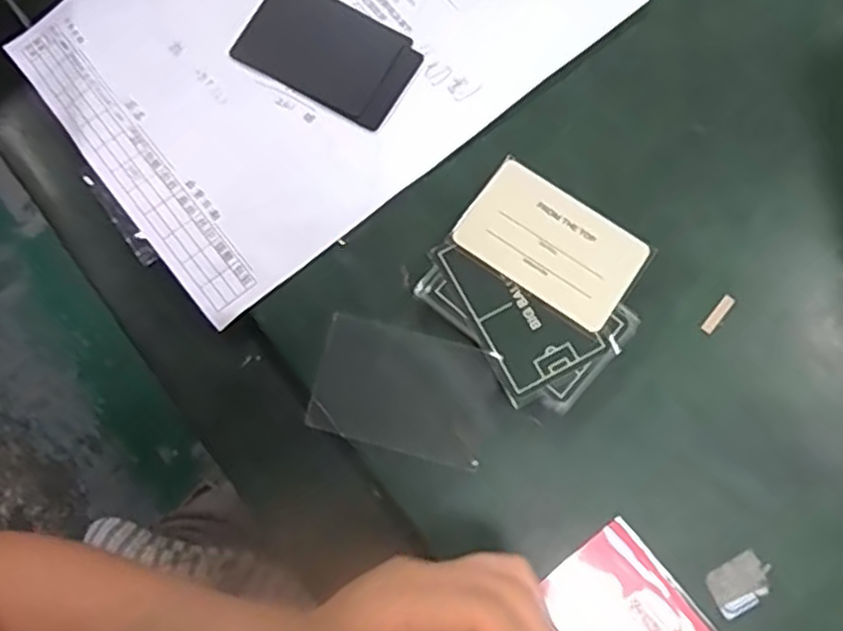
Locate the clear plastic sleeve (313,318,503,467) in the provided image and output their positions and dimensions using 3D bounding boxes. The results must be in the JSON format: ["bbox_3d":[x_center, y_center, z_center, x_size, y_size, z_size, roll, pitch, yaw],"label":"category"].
[{"bbox_3d":[-0.008,0.037,0.346,0.085,0.005,0.056,14,91,9],"label":"clear plastic sleeve"}]

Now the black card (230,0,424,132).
[{"bbox_3d":[-0.051,-0.146,0.395,0.097,0.007,0.060,29,80,8],"label":"black card"}]

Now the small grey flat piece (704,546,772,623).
[{"bbox_3d":[0.148,0.124,0.328,0.029,0.004,0.022,-30,78,-5],"label":"small grey flat piece"}]

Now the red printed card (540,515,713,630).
[{"bbox_3d":[0.098,0.145,0.325,0.056,0.004,0.087,-38,79,-7],"label":"red printed card"}]

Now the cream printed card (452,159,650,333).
[{"bbox_3d":[0.064,-0.035,0.348,0.083,0.004,0.053,35,78,4],"label":"cream printed card"}]

